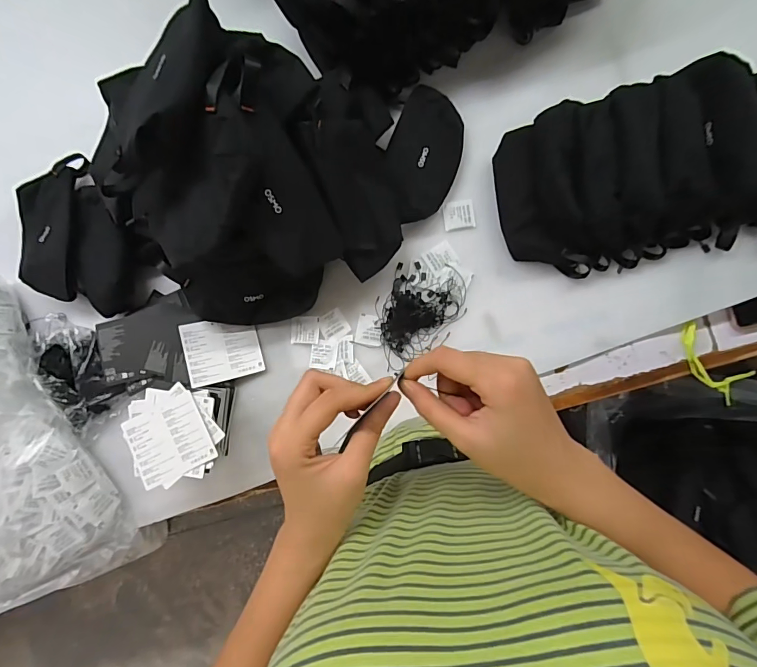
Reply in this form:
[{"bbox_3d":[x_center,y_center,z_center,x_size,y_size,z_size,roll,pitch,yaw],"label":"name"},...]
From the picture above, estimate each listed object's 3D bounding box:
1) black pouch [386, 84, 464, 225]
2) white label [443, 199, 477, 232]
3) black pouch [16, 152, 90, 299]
[{"bbox_3d":[0.063,-0.237,0.562,0.094,0.038,0.176,14,89,5],"label":"black pouch"},{"bbox_3d":[0.113,-0.165,0.573,0.042,0.004,0.040,-6,88,4],"label":"white label"},{"bbox_3d":[-0.469,-0.153,0.587,0.093,0.029,0.207,1,88,5],"label":"black pouch"}]

